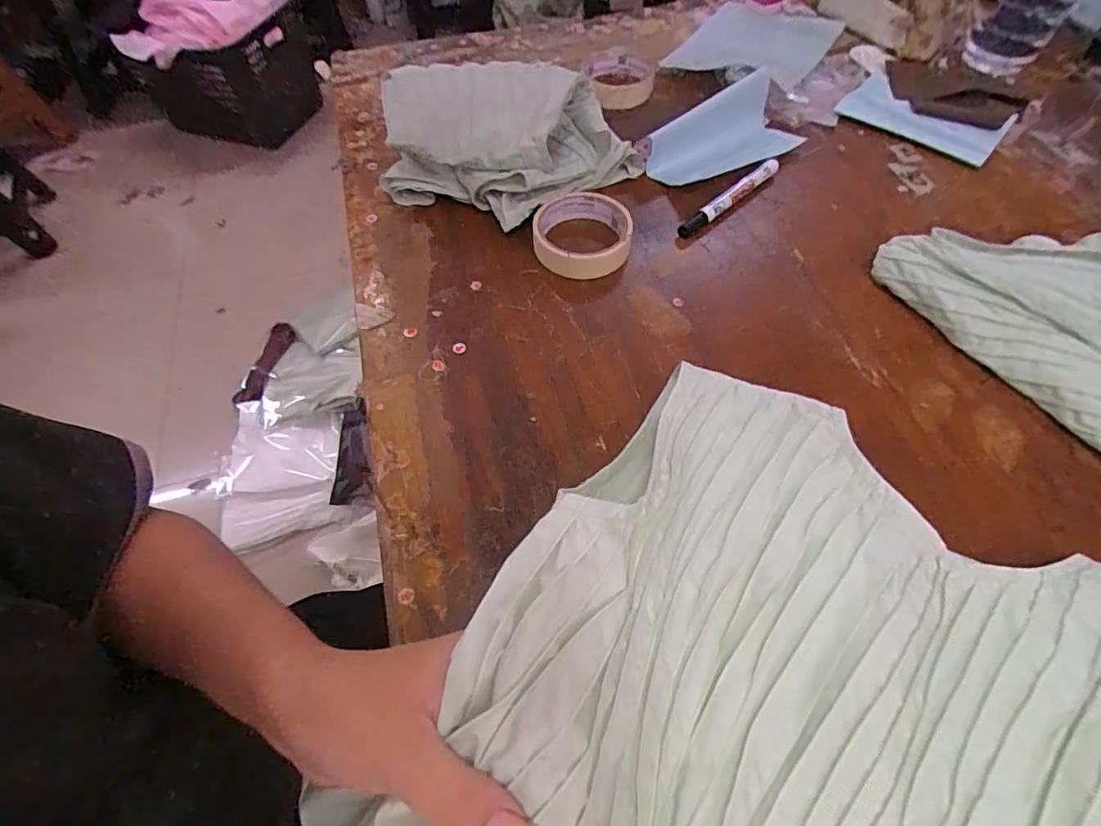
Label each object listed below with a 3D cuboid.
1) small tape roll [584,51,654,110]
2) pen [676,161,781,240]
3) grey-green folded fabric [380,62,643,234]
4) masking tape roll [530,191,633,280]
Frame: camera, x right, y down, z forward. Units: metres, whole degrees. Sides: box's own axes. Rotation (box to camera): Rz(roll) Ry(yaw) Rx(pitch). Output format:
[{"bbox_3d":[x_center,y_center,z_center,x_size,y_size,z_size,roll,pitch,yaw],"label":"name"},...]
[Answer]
[{"bbox_3d":[0.081,-0.400,0.625,0.074,0.032,0.088,-4,58,1],"label":"small tape roll"},{"bbox_3d":[0.176,-0.212,0.512,0.144,0.014,0.015,-39,64,-19],"label":"pen"},{"bbox_3d":[-0.040,-0.262,0.500,0.230,0.102,0.142,-29,61,-15],"label":"grey-green folded fabric"},{"bbox_3d":[0.029,-0.165,0.482,0.087,0.031,0.086,-1,58,2],"label":"masking tape roll"}]

